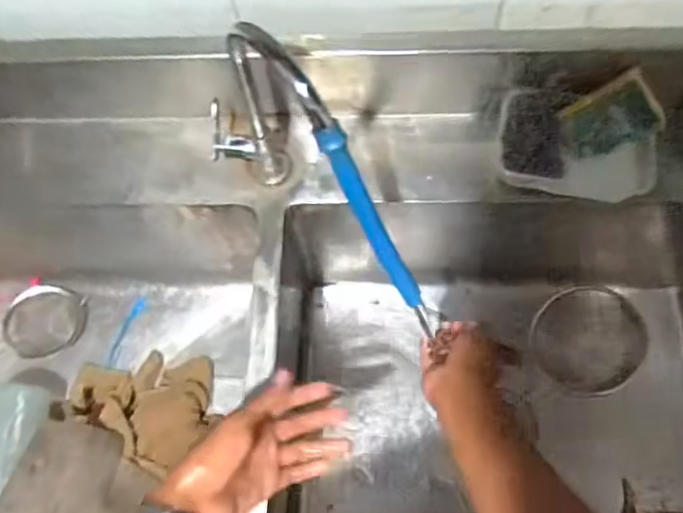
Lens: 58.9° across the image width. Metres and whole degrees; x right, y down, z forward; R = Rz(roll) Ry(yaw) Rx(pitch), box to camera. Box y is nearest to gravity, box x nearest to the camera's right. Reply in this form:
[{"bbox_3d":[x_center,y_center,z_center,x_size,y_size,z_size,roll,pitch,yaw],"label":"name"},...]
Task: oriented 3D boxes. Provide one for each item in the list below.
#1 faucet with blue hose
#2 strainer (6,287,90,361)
[{"bbox_3d":[-0.038,-0.069,0.577,0.062,0.259,0.301,-36,72,-11],"label":"faucet with blue hose"},{"bbox_3d":[-0.466,0.101,0.944,0.132,0.052,0.102,1,69,3],"label":"strainer"}]

